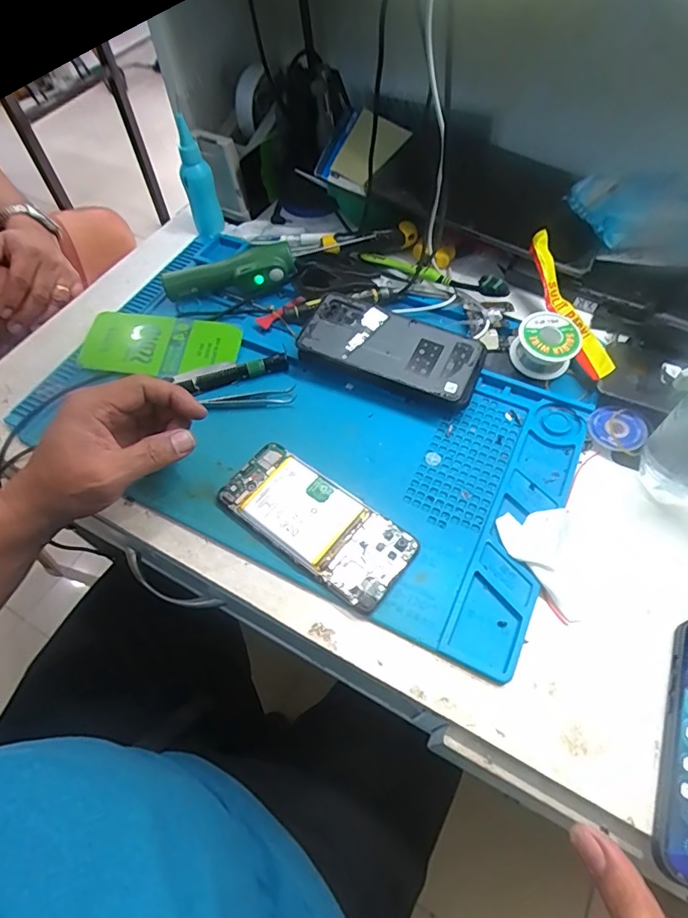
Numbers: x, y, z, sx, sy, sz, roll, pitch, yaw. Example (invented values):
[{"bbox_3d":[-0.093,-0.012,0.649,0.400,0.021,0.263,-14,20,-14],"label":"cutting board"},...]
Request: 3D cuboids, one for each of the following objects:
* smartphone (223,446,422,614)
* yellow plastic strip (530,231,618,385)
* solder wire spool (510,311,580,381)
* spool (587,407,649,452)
[{"bbox_3d":[-0.023,0.047,0.385,0.155,0.012,0.067,33,66,21],"label":"smartphone"},{"bbox_3d":[0.208,-0.142,0.450,0.027,0.039,0.153,-13,59,-5],"label":"yellow plastic strip"},{"bbox_3d":[0.181,-0.103,0.443,0.051,0.037,0.048,-1,58,2],"label":"solder wire spool"},{"bbox_3d":[0.230,-0.025,0.413,0.046,0.015,0.035,28,64,15],"label":"spool"}]

